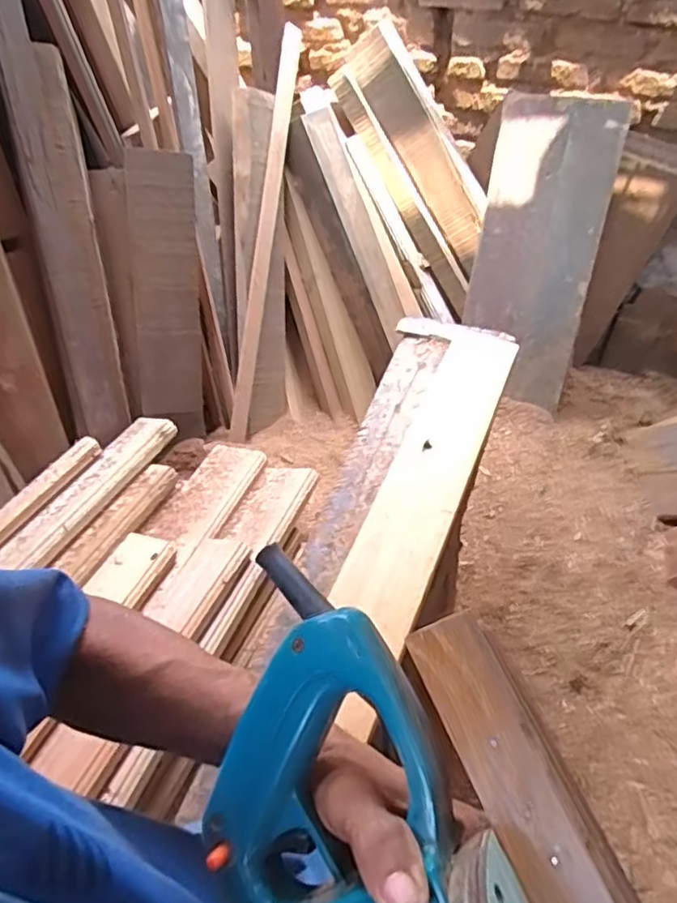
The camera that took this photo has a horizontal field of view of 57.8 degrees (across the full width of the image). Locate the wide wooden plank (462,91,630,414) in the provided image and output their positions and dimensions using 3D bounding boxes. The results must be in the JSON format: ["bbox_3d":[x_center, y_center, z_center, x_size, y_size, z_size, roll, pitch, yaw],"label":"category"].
[{"bbox_3d":[0.470,-0.463,1.463,0.266,0.684,0.037,12,20,13],"label":"wide wooden plank"}]

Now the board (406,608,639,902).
[{"bbox_3d":[0.112,0.208,0.247,0.038,0.024,0.294,-22,69,-13],"label":"board"}]

